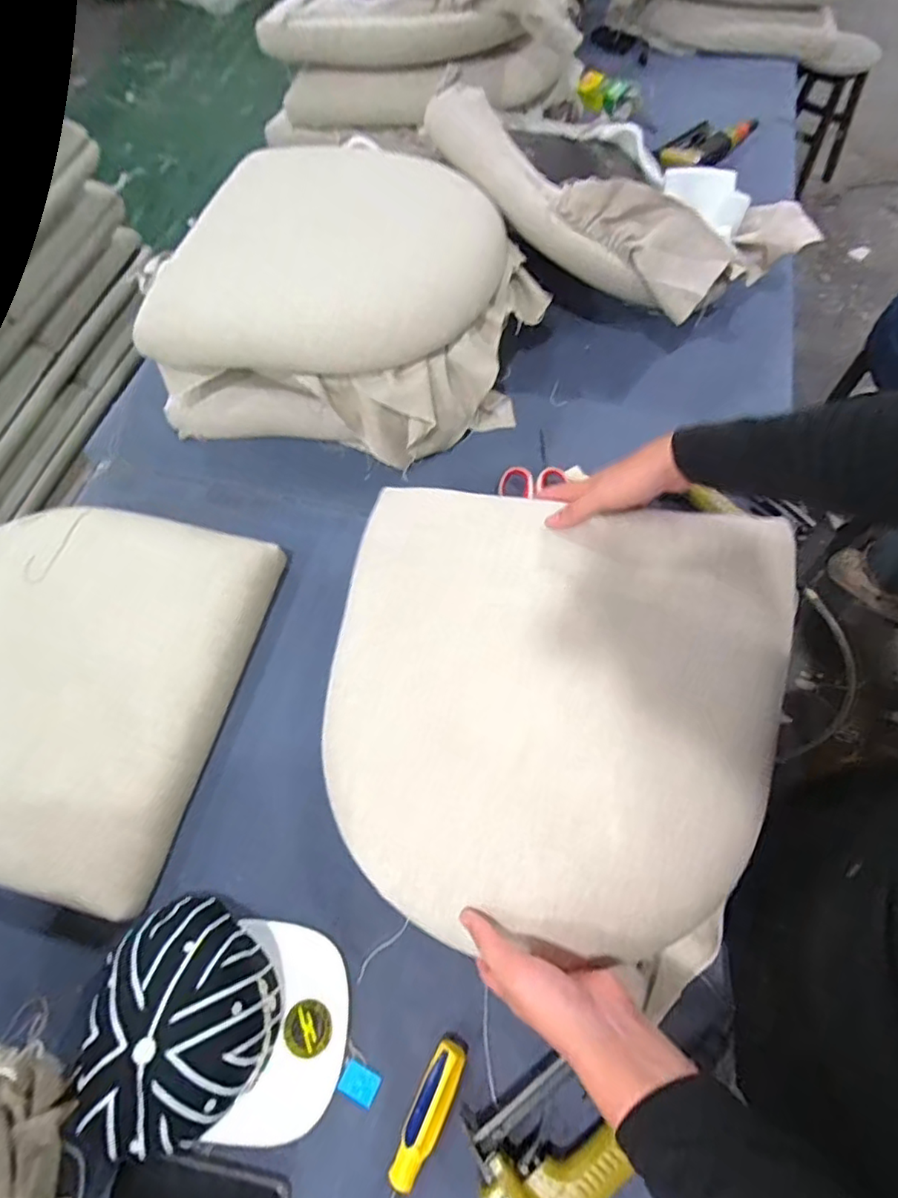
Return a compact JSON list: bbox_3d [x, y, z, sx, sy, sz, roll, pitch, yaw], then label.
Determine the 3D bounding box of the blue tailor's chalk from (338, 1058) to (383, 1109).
[{"bbox_3d":[-0.086,0.467,0.548,0.036,0.004,0.027,25,69,14],"label":"blue tailor's chalk"}]

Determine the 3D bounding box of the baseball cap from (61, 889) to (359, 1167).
[{"bbox_3d":[-0.219,0.405,0.521,0.226,0.117,0.204,12,66,9],"label":"baseball cap"}]

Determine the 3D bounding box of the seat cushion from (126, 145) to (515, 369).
[{"bbox_3d":[-0.163,-0.493,0.794,0.481,0.081,0.381,0,65,4],"label":"seat cushion"}]

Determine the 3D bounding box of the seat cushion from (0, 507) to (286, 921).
[{"bbox_3d":[-0.468,0.081,0.676,0.400,0.080,0.436,12,66,9],"label":"seat cushion"}]

